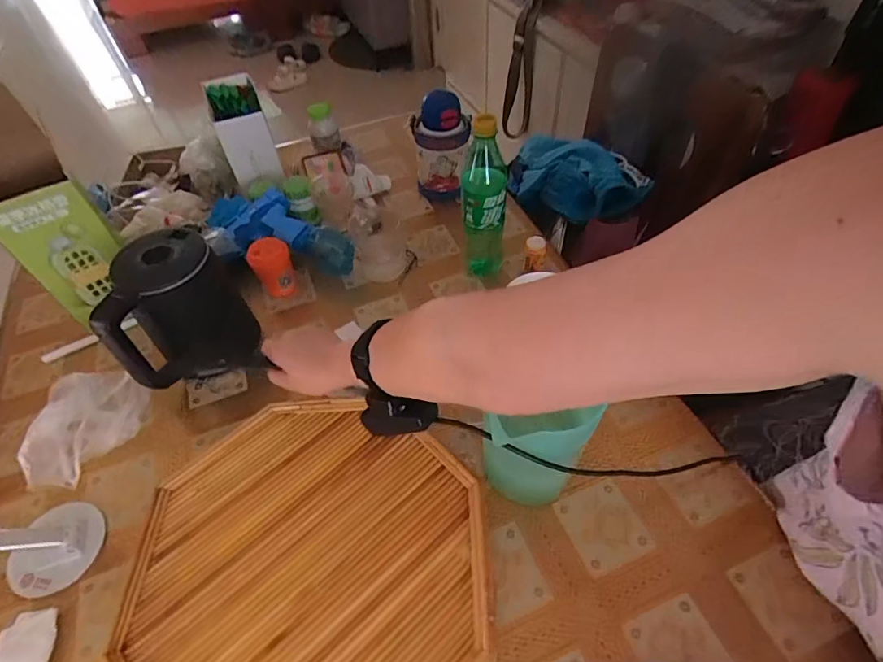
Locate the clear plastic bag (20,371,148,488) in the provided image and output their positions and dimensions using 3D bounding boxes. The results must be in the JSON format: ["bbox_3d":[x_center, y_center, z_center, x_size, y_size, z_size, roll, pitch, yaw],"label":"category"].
[{"bbox_3d":[-0.432,0.109,0.574,0.113,0.068,0.141,27,58,23],"label":"clear plastic bag"}]

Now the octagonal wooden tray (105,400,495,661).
[{"bbox_3d":[-0.131,0.233,0.478,0.335,0.032,0.343,-4,52,0],"label":"octagonal wooden tray"}]

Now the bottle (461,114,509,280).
[{"bbox_3d":[0.060,-0.178,0.666,0.061,0.231,0.061,1,52,5],"label":"bottle"}]

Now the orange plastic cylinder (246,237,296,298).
[{"bbox_3d":[-0.255,-0.097,0.725,0.060,0.075,0.055,-24,54,-14],"label":"orange plastic cylinder"}]

